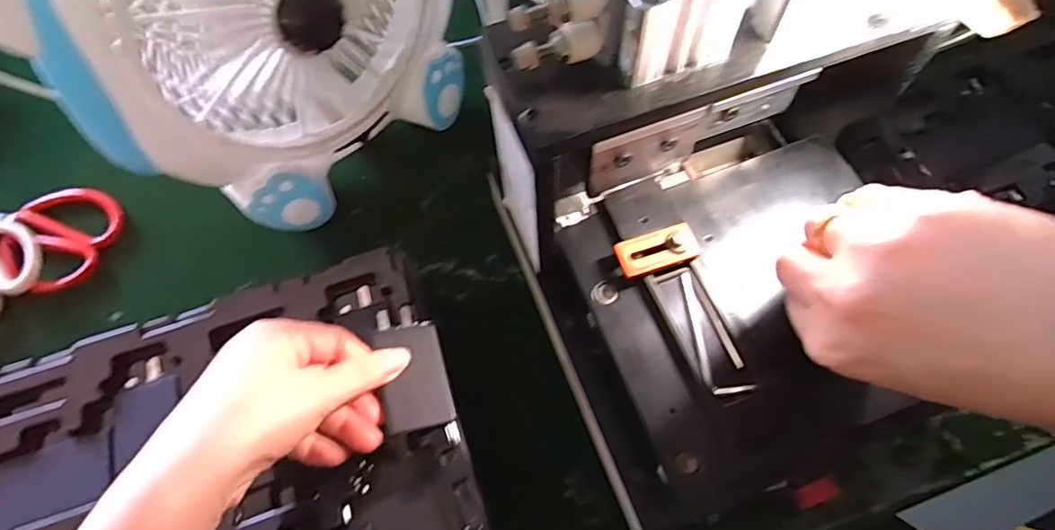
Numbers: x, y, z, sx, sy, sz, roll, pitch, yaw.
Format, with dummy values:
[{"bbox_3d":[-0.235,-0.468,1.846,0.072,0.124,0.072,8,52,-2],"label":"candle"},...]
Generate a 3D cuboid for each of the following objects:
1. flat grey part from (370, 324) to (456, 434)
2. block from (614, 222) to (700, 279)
[{"bbox_3d":[-0.064,0.062,0.317,0.037,0.004,0.058,-9,61,-20],"label":"flat grey part"},{"bbox_3d":[0.067,-0.007,0.294,0.041,0.010,0.020,-17,65,-6],"label":"block"}]

